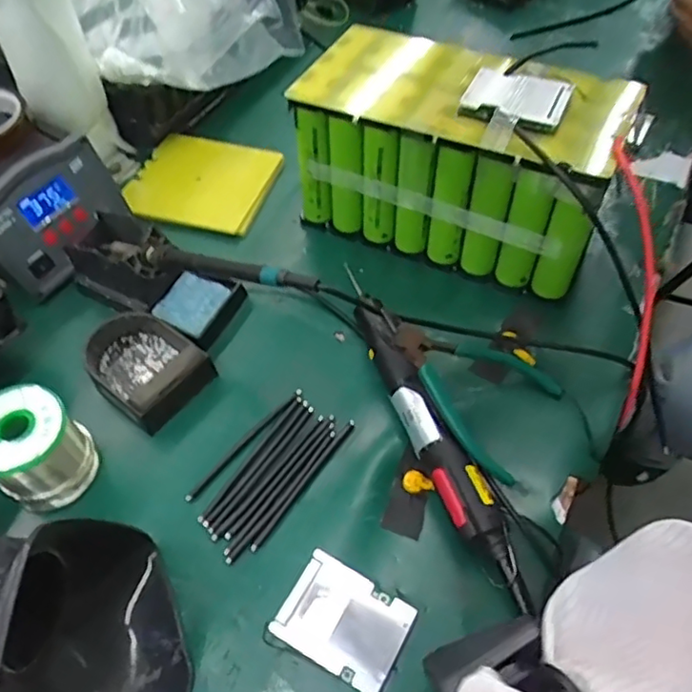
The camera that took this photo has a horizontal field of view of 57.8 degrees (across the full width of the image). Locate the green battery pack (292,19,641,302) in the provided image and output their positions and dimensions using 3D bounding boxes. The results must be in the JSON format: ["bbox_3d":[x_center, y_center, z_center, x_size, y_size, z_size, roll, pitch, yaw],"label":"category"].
[{"bbox_3d":[0.103,-0.180,0.599,0.279,0.159,0.146,22,57,15],"label":"green battery pack"}]

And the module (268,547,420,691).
[{"bbox_3d":[-0.001,0.184,0.419,0.081,0.011,0.061,25,58,17],"label":"module"}]

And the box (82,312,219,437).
[{"bbox_3d":[-0.175,0.013,0.532,0.111,0.033,0.080,36,62,23],"label":"box"}]

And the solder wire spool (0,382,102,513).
[{"bbox_3d":[-0.234,0.079,0.473,0.064,0.083,0.072,36,62,23],"label":"solder wire spool"}]

